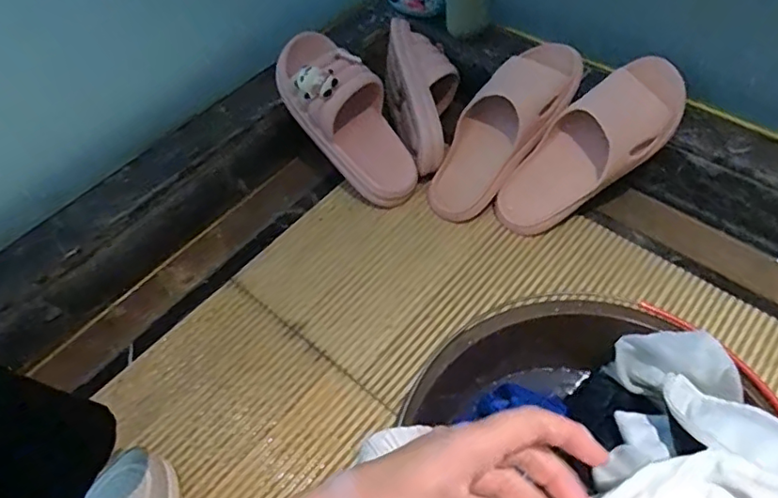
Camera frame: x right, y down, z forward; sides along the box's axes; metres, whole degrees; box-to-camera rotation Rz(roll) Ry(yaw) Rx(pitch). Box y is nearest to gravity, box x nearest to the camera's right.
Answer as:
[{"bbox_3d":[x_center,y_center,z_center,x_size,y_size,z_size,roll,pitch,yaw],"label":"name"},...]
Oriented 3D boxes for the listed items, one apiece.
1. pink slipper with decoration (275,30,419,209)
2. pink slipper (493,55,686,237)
[{"bbox_3d":[-0.051,-0.163,0.721,0.099,0.076,0.240,-40,104,-21],"label":"pink slipper with decoration"},{"bbox_3d":[0.238,-0.117,0.676,0.252,0.065,0.090,-44,55,16],"label":"pink slipper"}]

